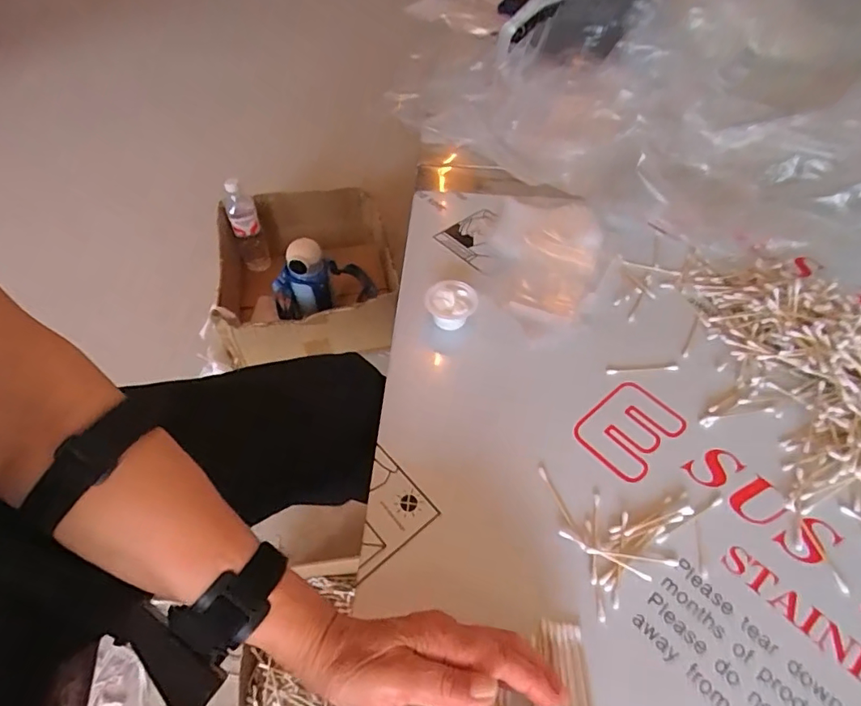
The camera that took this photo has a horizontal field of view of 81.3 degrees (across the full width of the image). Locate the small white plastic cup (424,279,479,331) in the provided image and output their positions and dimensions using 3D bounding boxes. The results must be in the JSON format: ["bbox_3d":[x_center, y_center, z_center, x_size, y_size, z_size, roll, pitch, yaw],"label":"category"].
[{"bbox_3d":[0.022,-0.048,0.526,0.053,0.031,0.048,15,55,12],"label":"small white plastic cup"}]

